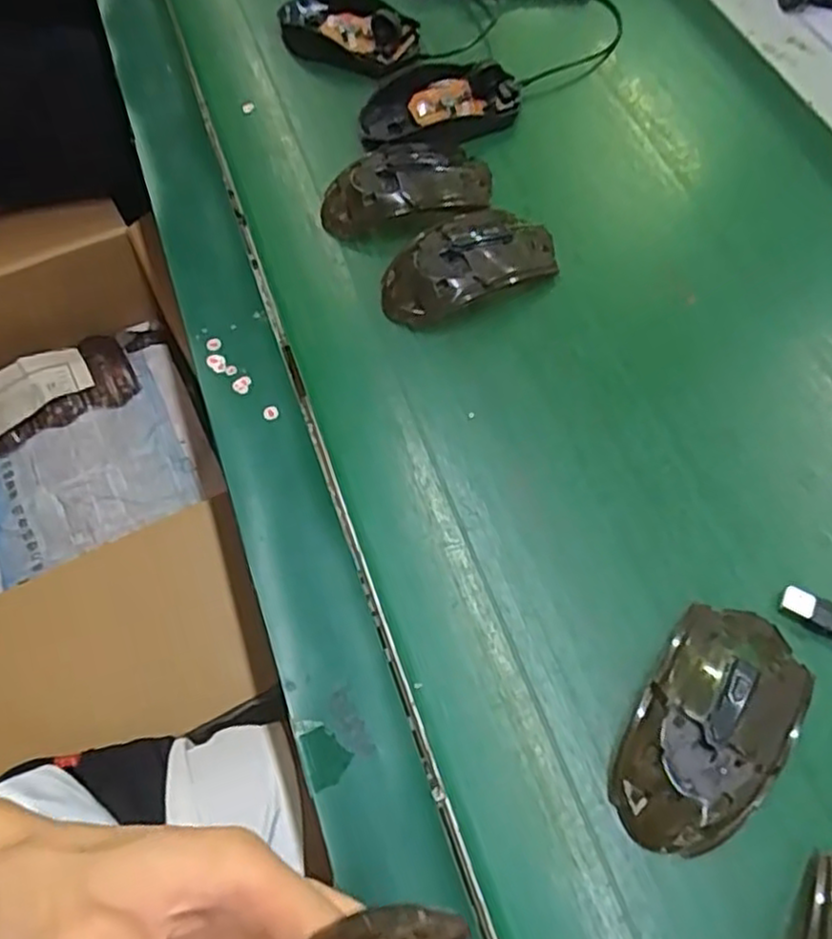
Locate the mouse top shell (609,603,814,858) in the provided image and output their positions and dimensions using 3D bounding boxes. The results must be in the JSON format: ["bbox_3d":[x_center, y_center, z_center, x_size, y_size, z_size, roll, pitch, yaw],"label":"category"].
[{"bbox_3d":[0.126,0.109,0.307,0.057,0.031,0.108,34,69,17],"label":"mouse top shell"}]

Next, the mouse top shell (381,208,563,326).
[{"bbox_3d":[0.028,-0.127,0.427,0.108,0.029,0.061,-28,66,-12],"label":"mouse top shell"}]

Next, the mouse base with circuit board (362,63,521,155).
[{"bbox_3d":[0.015,-0.252,0.495,0.111,0.019,0.066,-16,64,-6],"label":"mouse base with circuit board"}]

